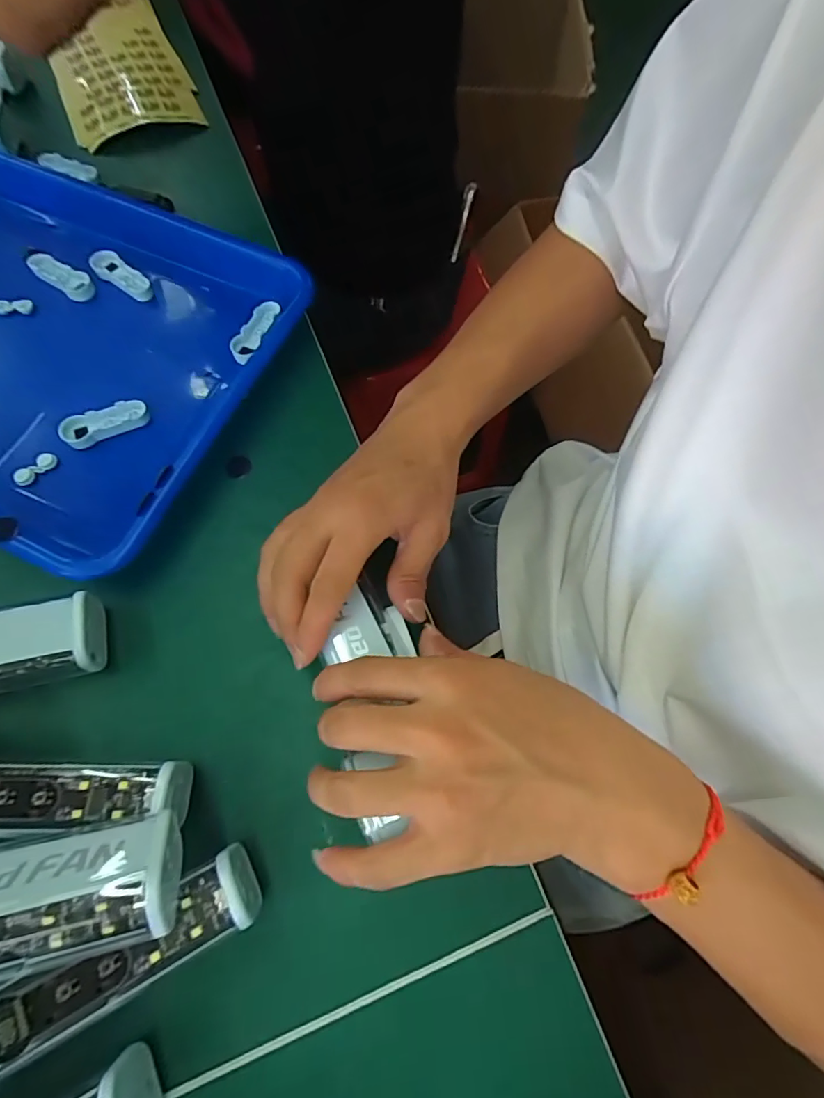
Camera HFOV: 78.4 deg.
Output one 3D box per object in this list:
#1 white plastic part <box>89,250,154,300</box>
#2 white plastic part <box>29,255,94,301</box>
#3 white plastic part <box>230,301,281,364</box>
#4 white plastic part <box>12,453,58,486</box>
[{"bbox_3d":[-0.202,-0.190,0.351,0.048,0.010,0.020,40,73,12],"label":"white plastic part"},{"bbox_3d":[-0.244,-0.190,0.353,0.048,0.013,0.019,32,71,10],"label":"white plastic part"},{"bbox_3d":[-0.105,-0.146,0.339,0.015,0.008,0.050,22,70,7],"label":"white plastic part"},{"bbox_3d":[-0.223,-0.048,0.300,0.010,0.004,0.025,42,74,13],"label":"white plastic part"}]

